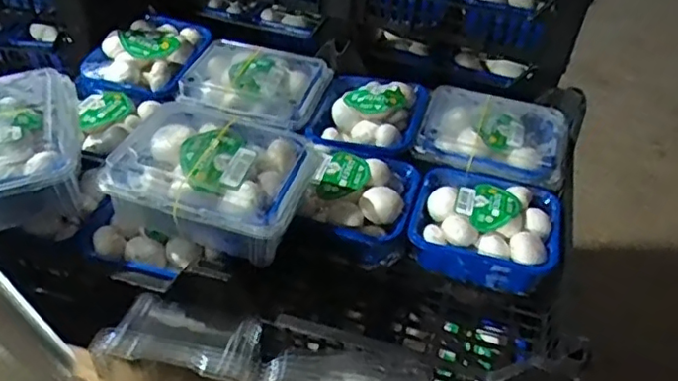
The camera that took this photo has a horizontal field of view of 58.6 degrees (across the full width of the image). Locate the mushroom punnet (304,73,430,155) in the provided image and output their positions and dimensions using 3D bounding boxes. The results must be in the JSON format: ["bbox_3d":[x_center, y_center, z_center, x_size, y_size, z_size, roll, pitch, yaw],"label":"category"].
[{"bbox_3d":[0.036,-0.091,0.737,0.128,0.058,0.138,14,45,10],"label":"mushroom punnet"}]

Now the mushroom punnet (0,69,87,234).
[{"bbox_3d":[-0.305,-0.033,0.564,0.130,0.083,0.161,-14,47,-17],"label":"mushroom punnet"}]

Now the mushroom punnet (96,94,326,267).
[{"bbox_3d":[-0.114,-0.007,0.560,0.165,0.074,0.144,12,45,9],"label":"mushroom punnet"}]

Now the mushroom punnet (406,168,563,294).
[{"bbox_3d":[0.152,0.043,0.640,0.150,0.082,0.119,14,45,11],"label":"mushroom punnet"}]

